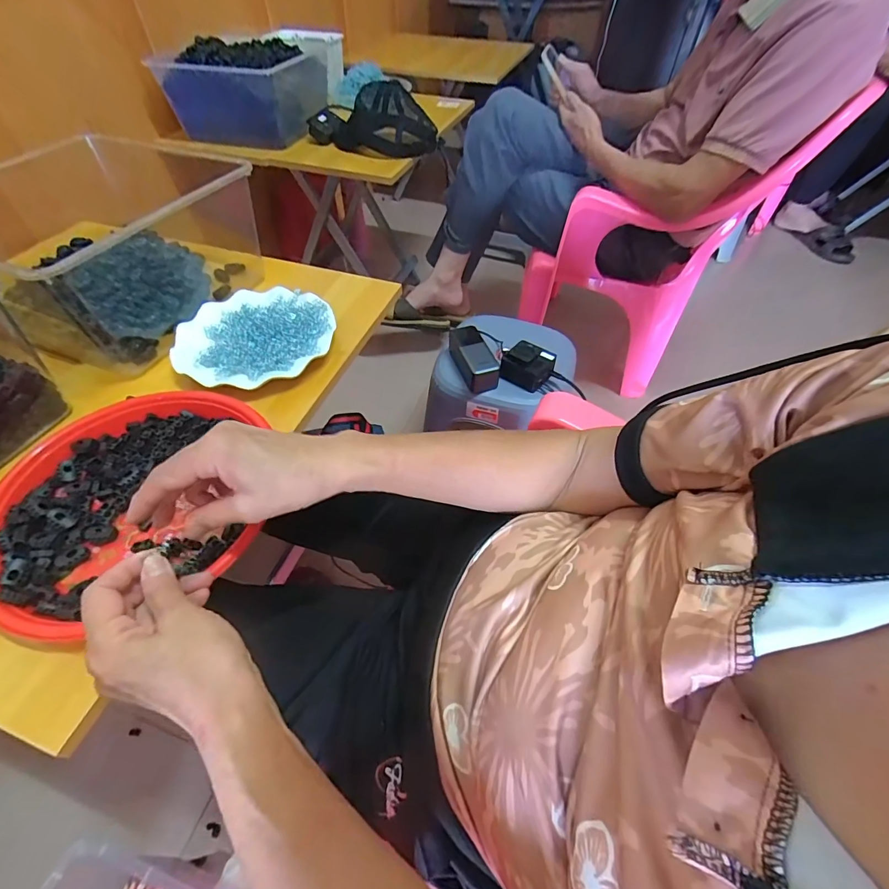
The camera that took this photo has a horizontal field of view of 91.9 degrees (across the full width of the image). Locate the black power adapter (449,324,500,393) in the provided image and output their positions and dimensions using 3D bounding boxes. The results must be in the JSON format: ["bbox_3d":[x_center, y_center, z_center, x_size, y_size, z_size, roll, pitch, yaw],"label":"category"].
[{"bbox_3d":[0.053,-0.160,0.792,0.061,0.046,0.140,-15,54,-13],"label":"black power adapter"}]

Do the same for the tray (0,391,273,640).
[{"bbox_3d":[-0.279,0.044,0.383,0.217,0.032,0.227,1,52,-1],"label":"tray"}]

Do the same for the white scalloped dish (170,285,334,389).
[{"bbox_3d":[-0.229,-0.133,0.529,0.181,0.034,0.165,1,52,-1],"label":"white scalloped dish"}]

